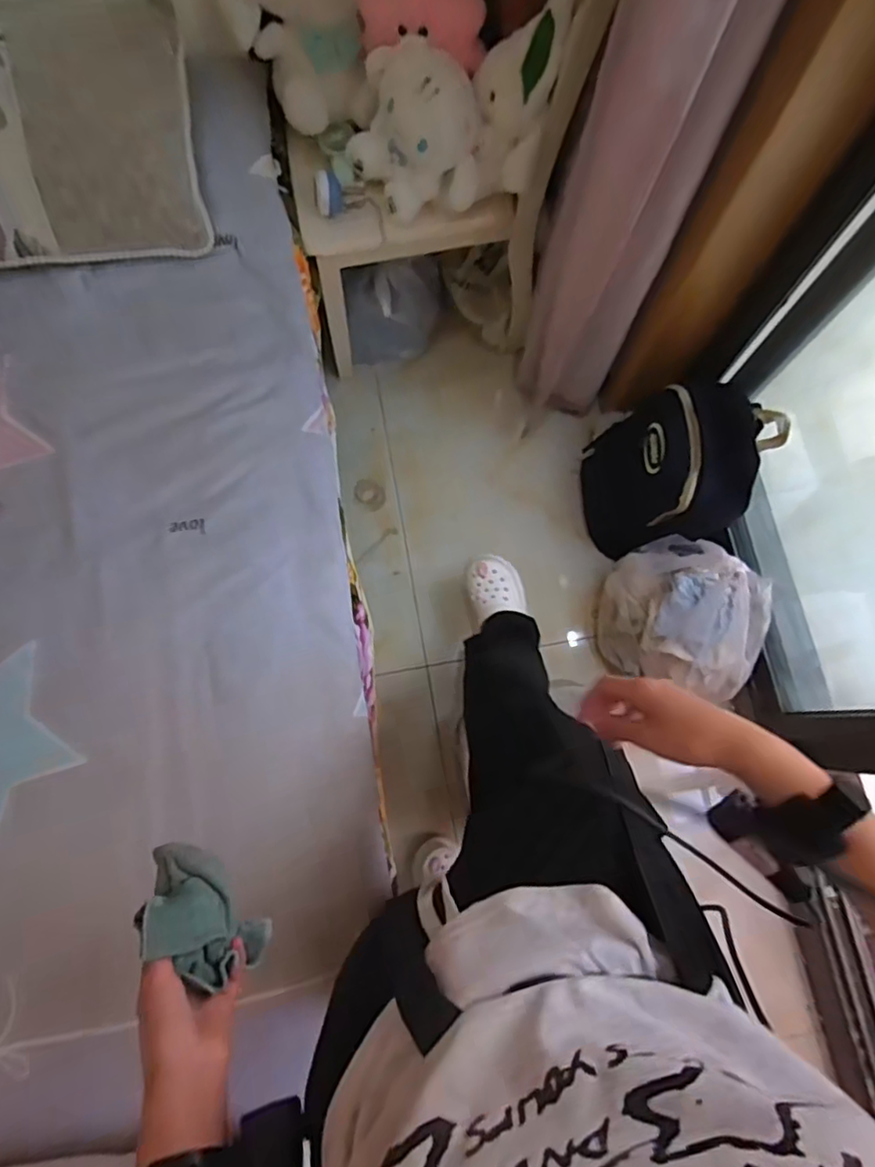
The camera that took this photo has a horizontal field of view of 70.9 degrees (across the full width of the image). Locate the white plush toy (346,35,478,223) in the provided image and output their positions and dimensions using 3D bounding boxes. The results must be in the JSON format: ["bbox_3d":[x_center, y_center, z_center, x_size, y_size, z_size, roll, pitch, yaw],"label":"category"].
[{"bbox_3d":[-0.038,-0.673,0.927,0.182,0.185,0.140,-11,78,-4],"label":"white plush toy"}]

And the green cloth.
[{"bbox_3d":[-0.186,0.253,0.470,0.052,0.072,0.115,-42,81,-10],"label":"green cloth"}]

